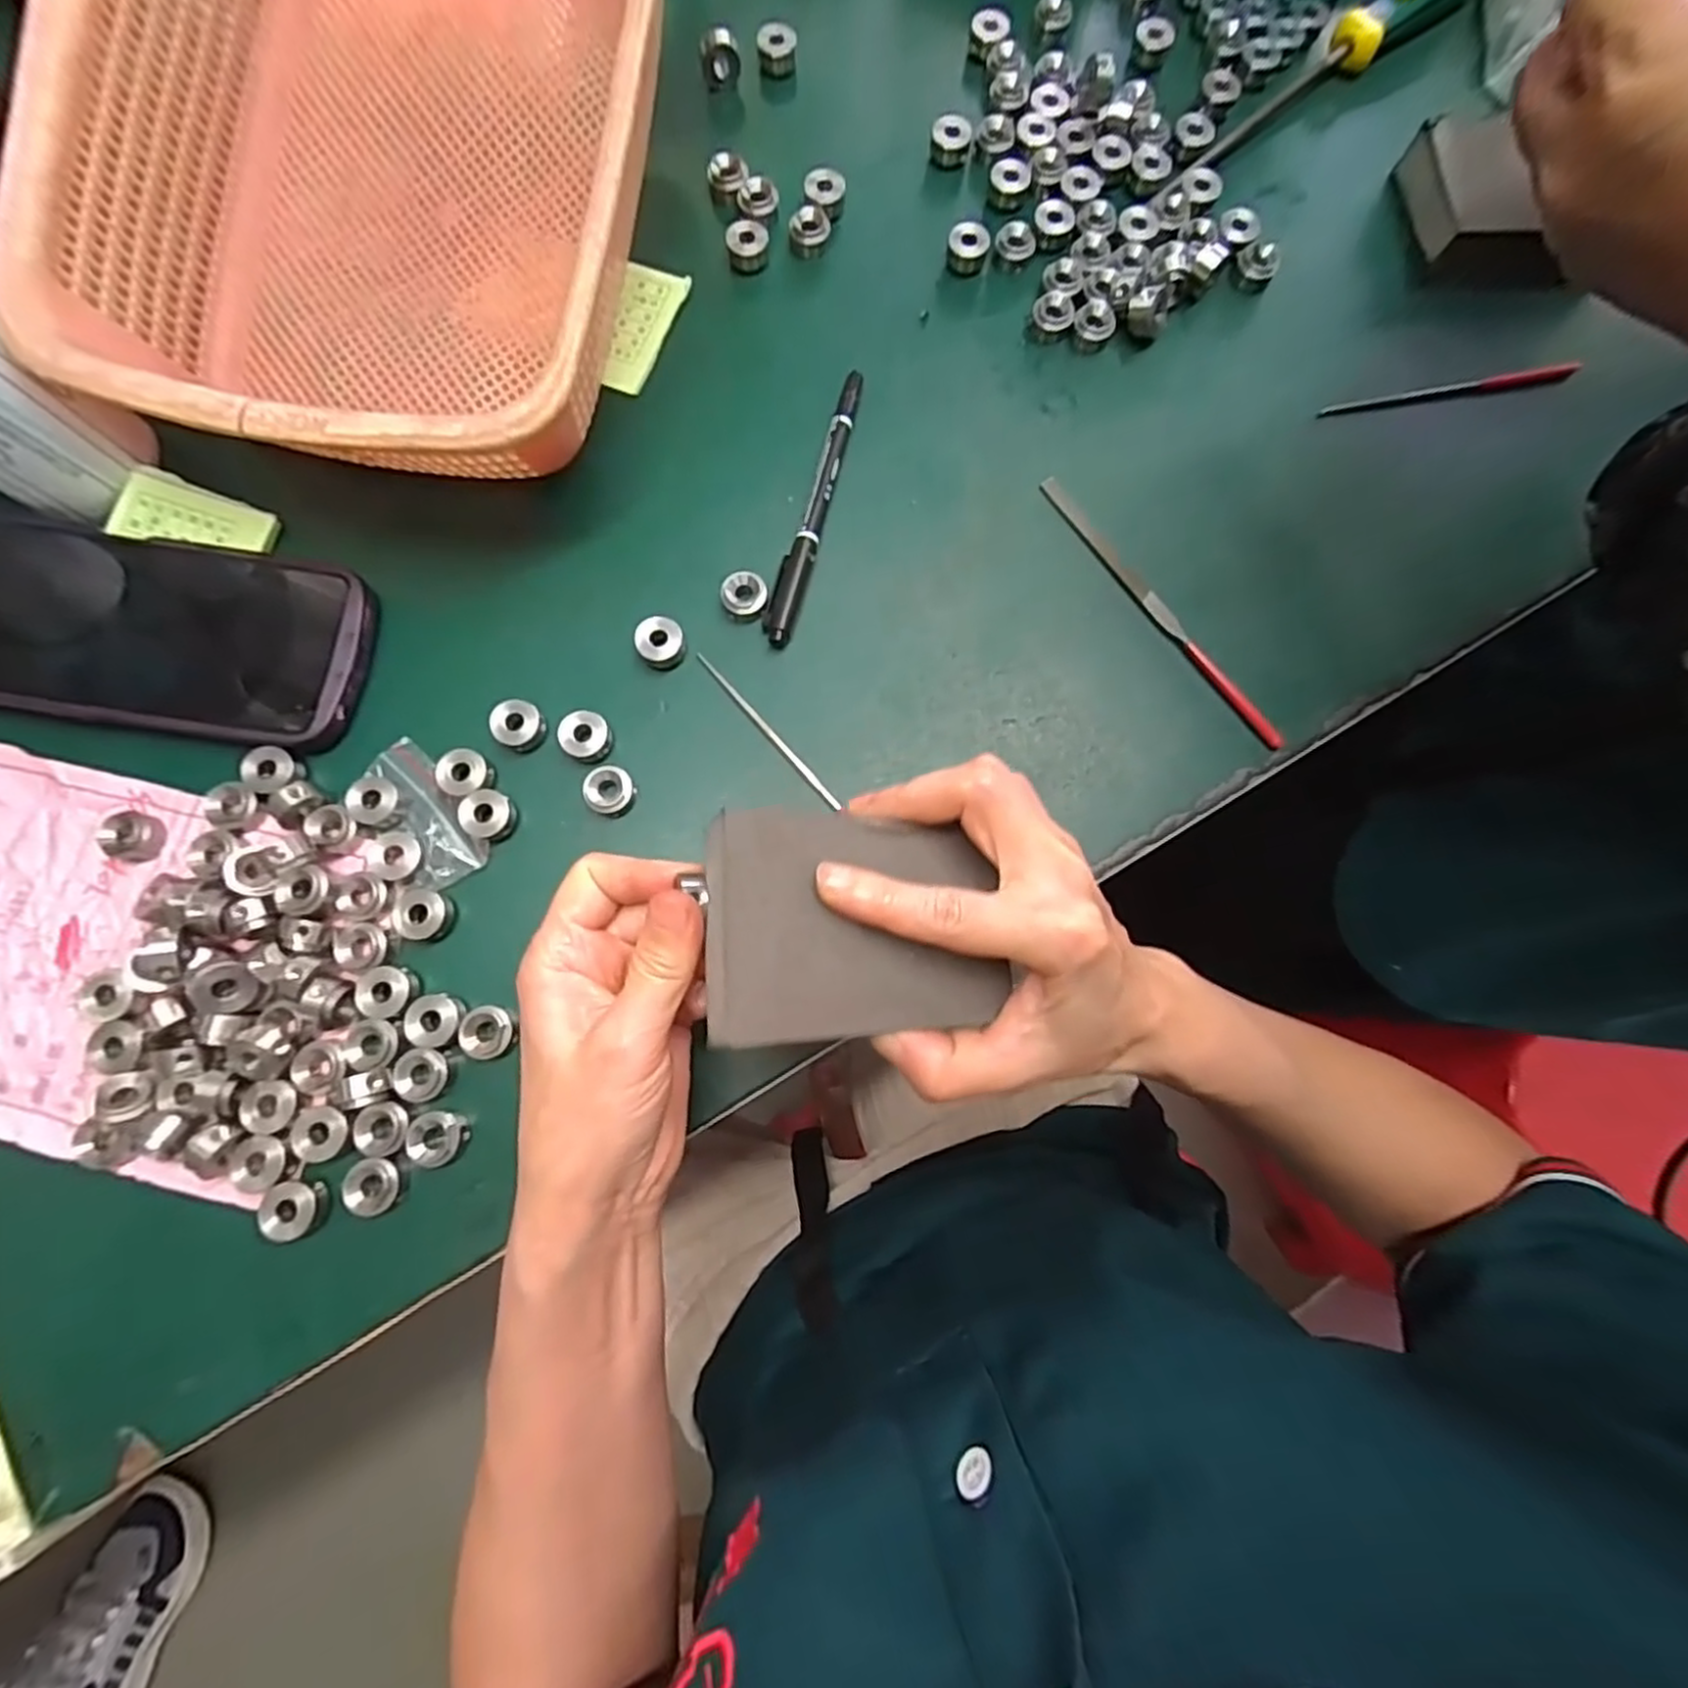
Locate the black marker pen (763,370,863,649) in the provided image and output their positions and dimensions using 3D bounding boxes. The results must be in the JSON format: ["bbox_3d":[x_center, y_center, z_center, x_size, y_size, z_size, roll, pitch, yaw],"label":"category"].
[{"bbox_3d":[-0.012,-0.153,0.324,0.013,0.009,0.137,16,80,2],"label":"black marker pen"}]

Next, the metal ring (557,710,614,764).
[{"bbox_3d":[-0.107,-0.044,0.300,0.018,0.015,0.020,42,82,6],"label":"metal ring"}]

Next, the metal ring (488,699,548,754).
[{"bbox_3d":[-0.134,-0.049,0.301,0.019,0.014,0.019,0,80,-1],"label":"metal ring"}]

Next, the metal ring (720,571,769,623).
[{"bbox_3d":[-0.043,-0.107,0.314,0.020,0.012,0.017,-13,80,-3],"label":"metal ring"}]

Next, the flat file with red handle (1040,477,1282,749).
[{"bbox_3d":[0.139,-0.104,0.320,0.010,0.006,0.154,-34,82,-6],"label":"flat file with red handle"}]

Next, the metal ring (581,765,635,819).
[{"bbox_3d":[-0.097,-0.022,0.298,0.019,0.009,0.019,0,80,-1],"label":"metal ring"}]

